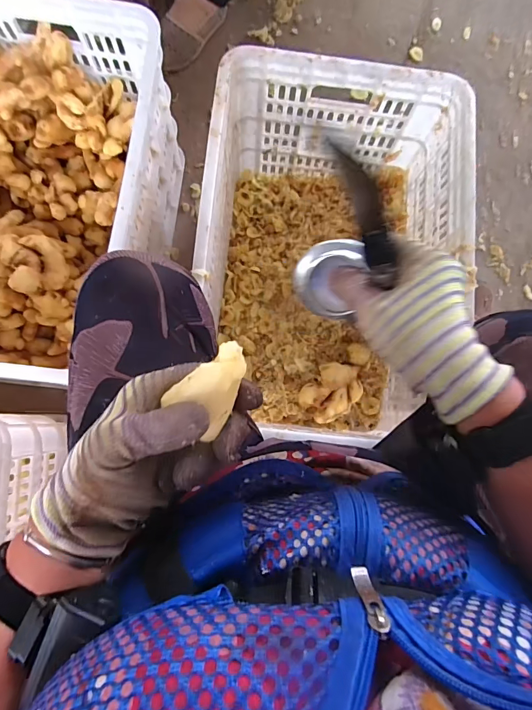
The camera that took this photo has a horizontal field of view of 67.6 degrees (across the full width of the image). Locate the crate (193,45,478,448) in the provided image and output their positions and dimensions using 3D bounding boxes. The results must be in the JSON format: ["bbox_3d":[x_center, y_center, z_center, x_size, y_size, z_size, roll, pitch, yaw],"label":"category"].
[{"bbox_3d":[0.087,-0.141,0.640,0.346,0.263,0.503,6,82,-2],"label":"crate"}]

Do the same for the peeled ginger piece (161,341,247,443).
[{"bbox_3d":[-0.029,0.019,0.247,0.035,0.022,0.052,42,84,3],"label":"peeled ginger piece"}]

